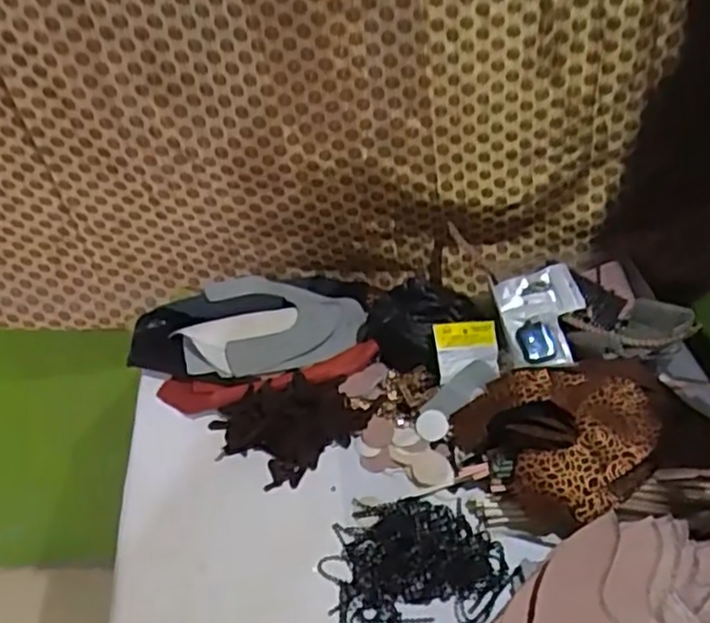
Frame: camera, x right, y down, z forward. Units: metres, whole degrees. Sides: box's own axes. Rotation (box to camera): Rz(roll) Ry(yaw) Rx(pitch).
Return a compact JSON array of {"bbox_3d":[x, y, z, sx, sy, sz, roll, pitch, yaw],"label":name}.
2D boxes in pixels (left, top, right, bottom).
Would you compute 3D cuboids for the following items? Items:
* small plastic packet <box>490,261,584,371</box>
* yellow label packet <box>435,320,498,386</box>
[{"bbox_3d":[0.230,0.005,0.867,0.105,0.014,0.127,-11,63,-3],"label":"small plastic packet"},{"bbox_3d":[0.131,0.045,0.818,0.082,0.007,0.069,-2,72,-21],"label":"yellow label packet"}]

